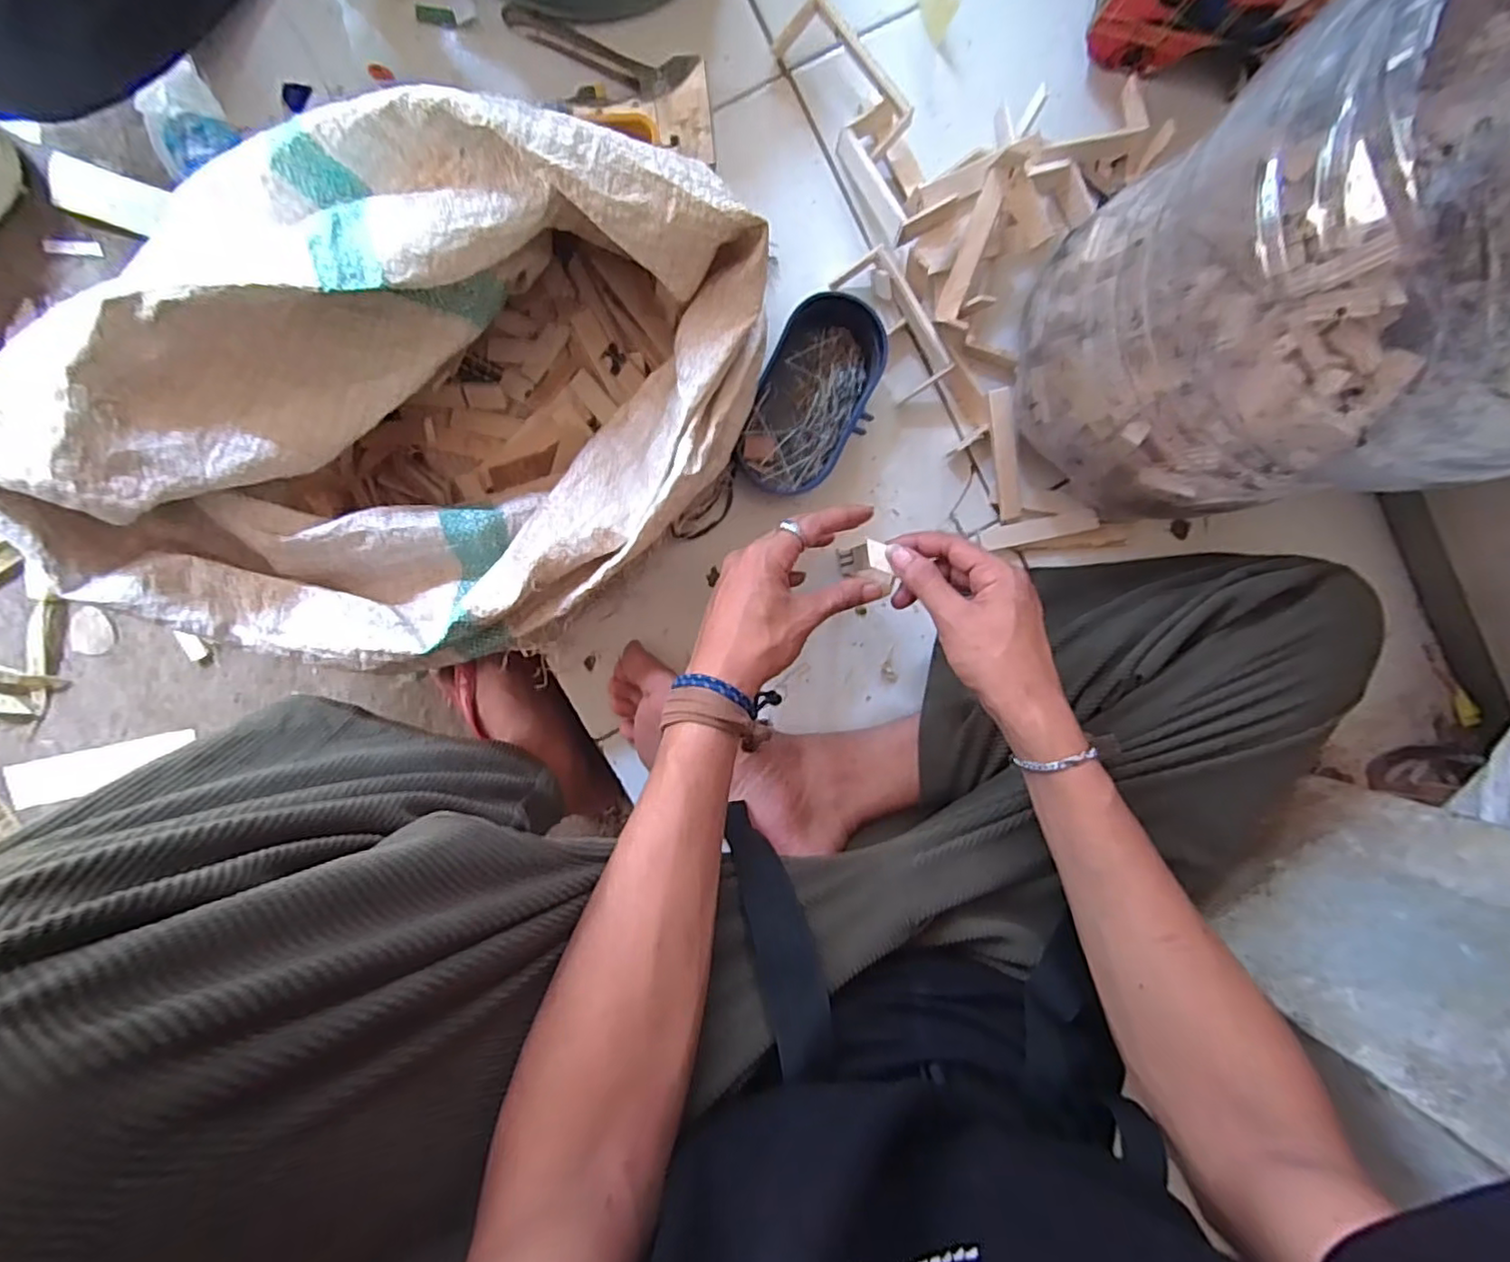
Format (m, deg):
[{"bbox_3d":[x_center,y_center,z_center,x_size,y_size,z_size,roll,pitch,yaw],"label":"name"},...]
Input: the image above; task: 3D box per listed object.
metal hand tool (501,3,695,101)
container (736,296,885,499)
[{"bbox_3d":[-0.117,-0.437,0.491,0.142,0.024,0.037,24,91,-7],"label":"metal hand tool"},{"bbox_3d":[0.045,-0.187,0.526,0.087,0.040,0.158,22,91,-7],"label":"container"}]

